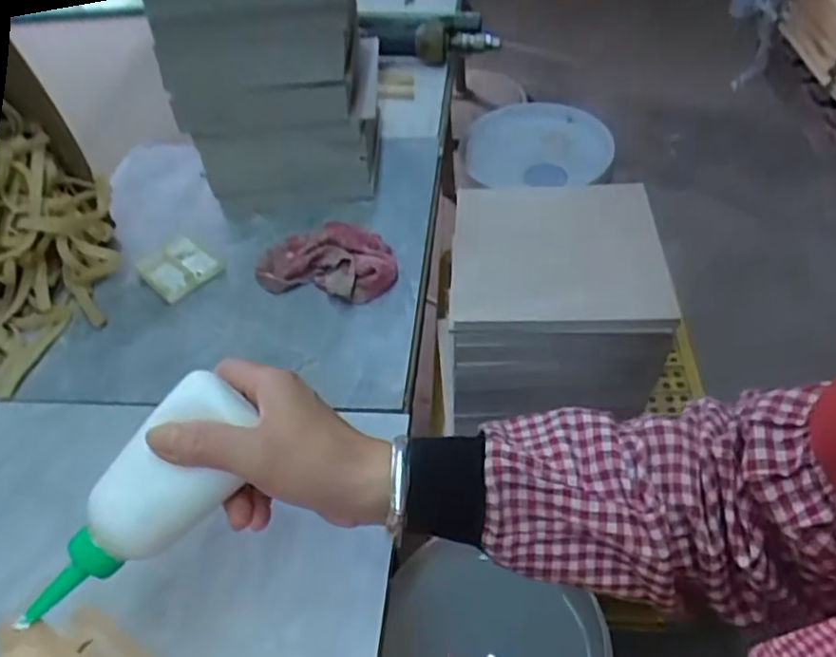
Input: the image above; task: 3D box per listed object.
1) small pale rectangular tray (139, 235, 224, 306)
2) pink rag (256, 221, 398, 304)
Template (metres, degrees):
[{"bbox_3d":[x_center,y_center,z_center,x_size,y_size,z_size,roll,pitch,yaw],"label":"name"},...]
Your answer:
[{"bbox_3d":[-0.244,-0.064,0.662,0.079,0.012,0.066,32,59,29],"label":"small pale rectangular tray"},{"bbox_3d":[-0.087,-0.068,0.624,0.135,0.042,0.078,8,50,14],"label":"pink rag"}]

